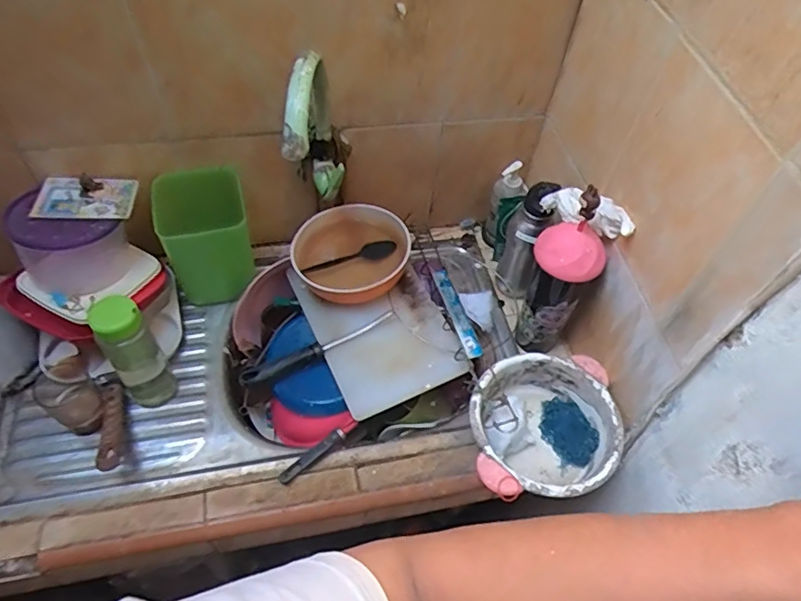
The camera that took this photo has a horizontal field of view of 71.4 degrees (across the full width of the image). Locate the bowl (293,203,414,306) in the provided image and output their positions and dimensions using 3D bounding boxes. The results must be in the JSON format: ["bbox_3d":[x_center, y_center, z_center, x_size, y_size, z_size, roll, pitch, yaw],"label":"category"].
[{"bbox_3d":[-0.079,-0.078,0.889,0.176,0.068,0.168,2,52,-3],"label":"bowl"}]

